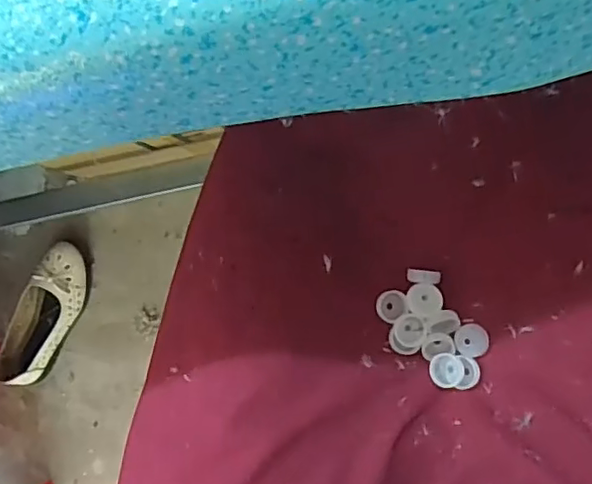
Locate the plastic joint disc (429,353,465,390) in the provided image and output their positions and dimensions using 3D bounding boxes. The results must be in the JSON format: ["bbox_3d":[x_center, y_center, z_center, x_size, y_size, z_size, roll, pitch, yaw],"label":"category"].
[{"bbox_3d":[0.076,0.065,0.295,0.017,0.006,0.017,0,89,10],"label":"plastic joint disc"}]

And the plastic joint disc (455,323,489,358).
[{"bbox_3d":[0.087,0.049,0.291,0.015,0.004,0.017,10,91,10],"label":"plastic joint disc"}]

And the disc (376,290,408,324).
[{"bbox_3d":[0.049,0.033,0.300,0.016,0.007,0.015,0,89,10],"label":"disc"}]

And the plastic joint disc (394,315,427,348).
[{"bbox_3d":[0.058,0.045,0.296,0.015,0.004,0.016,0,89,10],"label":"plastic joint disc"}]

